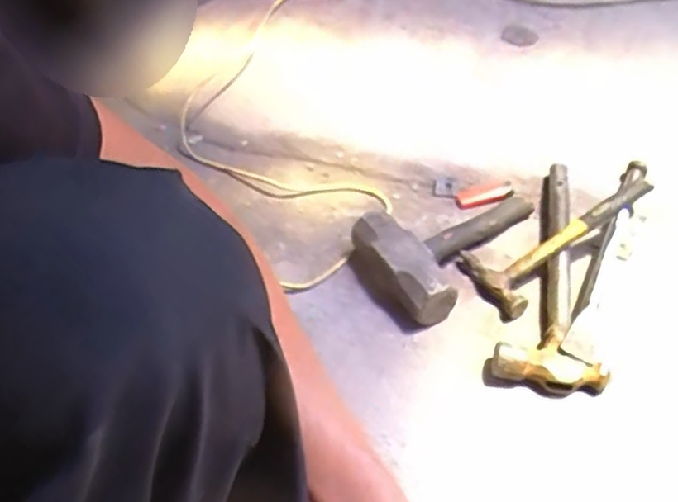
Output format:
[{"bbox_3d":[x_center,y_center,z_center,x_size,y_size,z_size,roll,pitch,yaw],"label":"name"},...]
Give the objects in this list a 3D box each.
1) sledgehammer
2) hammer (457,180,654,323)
[{"bbox_3d":[0.156,-0.012,0.852,0.264,0.061,0.155,-24,49,-20],"label":"sledgehammer"},{"bbox_3d":[0.276,-0.021,0.831,0.248,0.030,0.106,-34,50,-8],"label":"hammer"}]

